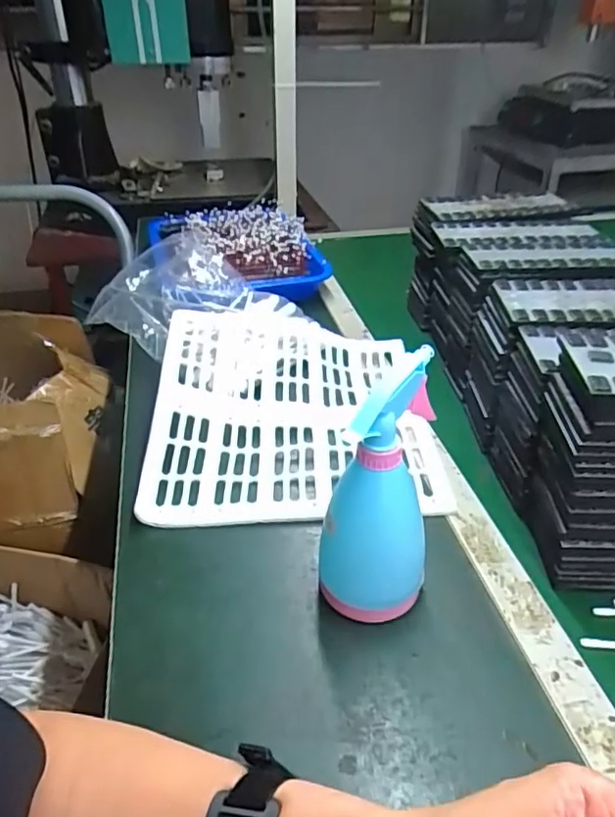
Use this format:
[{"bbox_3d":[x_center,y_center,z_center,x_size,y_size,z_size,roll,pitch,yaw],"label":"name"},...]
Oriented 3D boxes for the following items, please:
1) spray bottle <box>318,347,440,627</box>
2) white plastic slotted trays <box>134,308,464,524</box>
[{"bbox_3d":[0.054,0.064,0.430,0.077,0.195,0.085,9,36,13],"label":"spray bottle"},{"bbox_3d":[-0.027,-0.009,0.656,0.288,0.067,0.311,-3,35,-3],"label":"white plastic slotted trays"}]

